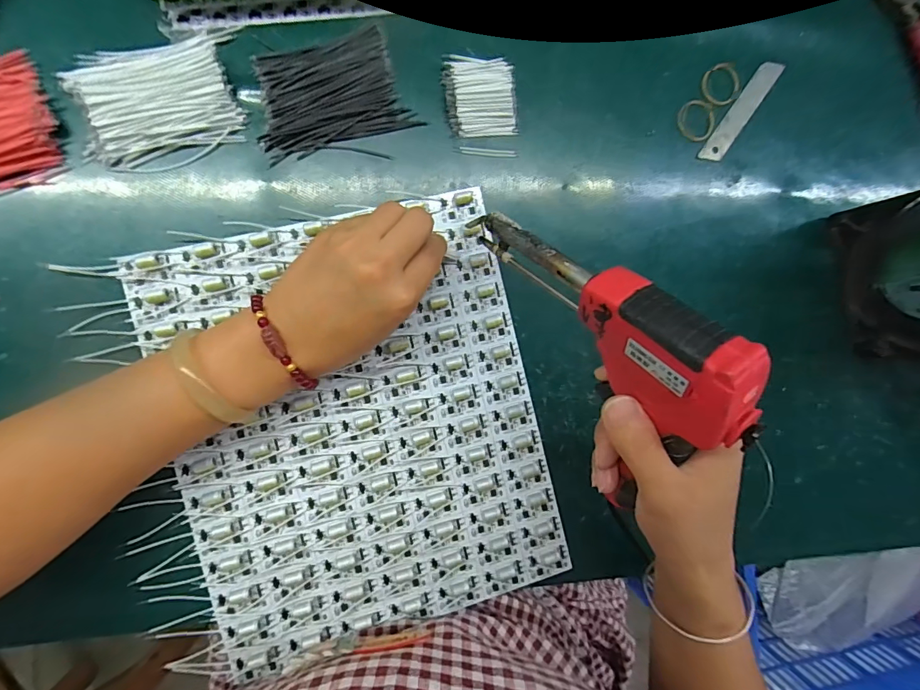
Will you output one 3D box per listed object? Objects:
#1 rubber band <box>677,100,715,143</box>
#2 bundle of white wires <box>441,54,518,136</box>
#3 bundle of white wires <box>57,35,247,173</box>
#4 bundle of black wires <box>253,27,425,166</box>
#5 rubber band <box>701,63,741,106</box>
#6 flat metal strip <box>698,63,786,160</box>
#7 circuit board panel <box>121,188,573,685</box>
[{"bbox_3d":[0.184,-0.174,0.345,0.030,0.005,0.028,0,102,0],"label":"rubber band"},{"bbox_3d":[0.015,-0.177,0.313,0.051,0.010,0.055,-6,97,-8],"label":"bundle of white wires"},{"bbox_3d":[-0.193,-0.153,0.281,0.094,0.011,0.073,-14,98,-7],"label":"bundle of white wires"},{"bbox_3d":[-0.084,-0.167,0.297,0.100,0.011,0.072,-12,97,-7],"label":"bundle of black wires"},{"bbox_3d":[0.204,-0.203,0.346,0.035,0.005,0.030,-16,98,-6],"label":"rubber band"},{"bbox_3d":[0.223,-0.184,0.349,0.018,0.004,0.094,36,90,-10],"label":"flat metal strip"},{"bbox_3d":[-0.066,0.057,0.309,0.241,0.013,0.285,-14,94,-9],"label":"circuit board panel"}]

